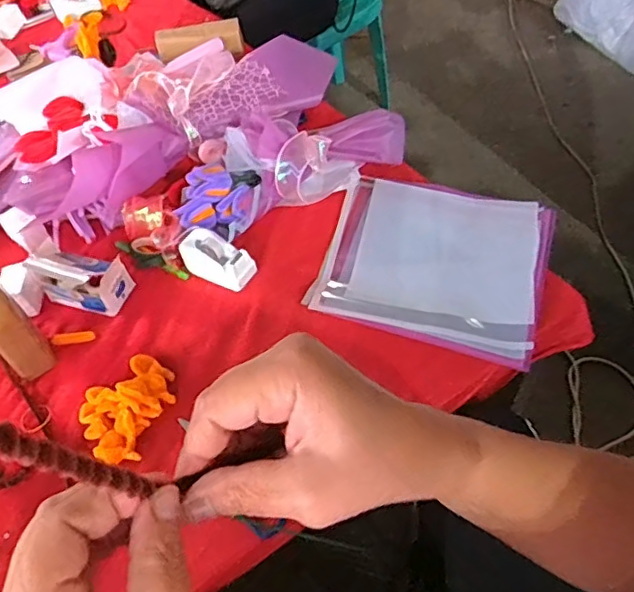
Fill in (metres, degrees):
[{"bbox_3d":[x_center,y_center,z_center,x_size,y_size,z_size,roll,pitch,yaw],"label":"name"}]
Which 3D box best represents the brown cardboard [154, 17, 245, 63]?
[{"bbox_3d":[-0.213,-0.464,1.047,0.153,0.044,0.050,-7,51,1],"label":"brown cardboard"}]

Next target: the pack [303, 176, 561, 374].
[{"bbox_3d":[0.157,-0.054,0.775,0.285,0.018,0.277,12,54,16],"label":"pack"}]

